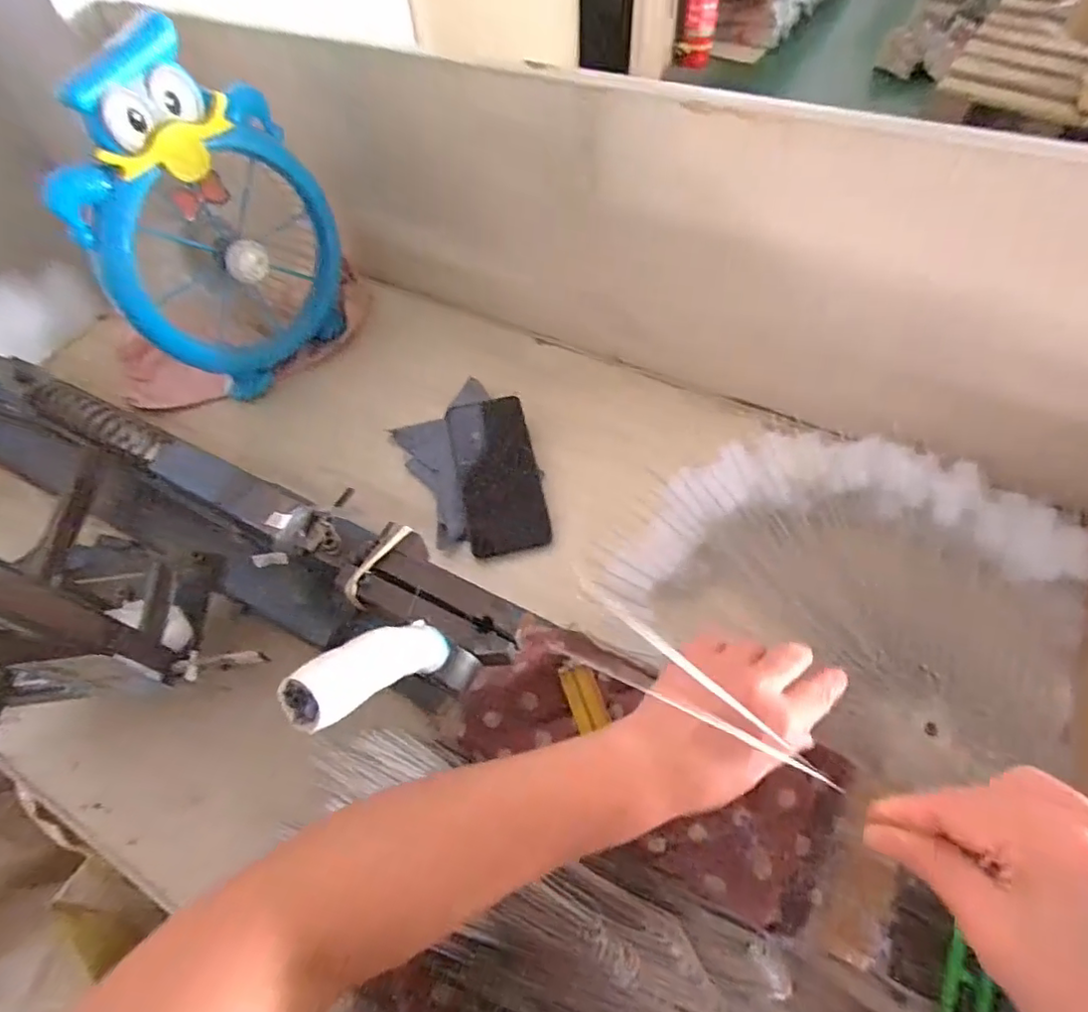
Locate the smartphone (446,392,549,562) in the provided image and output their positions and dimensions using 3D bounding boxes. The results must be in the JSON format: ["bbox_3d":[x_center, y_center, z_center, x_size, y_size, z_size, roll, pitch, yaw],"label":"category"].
[{"bbox_3d":[-0.044,-0.033,0.567,0.073,0.012,0.168,-11,64,-7],"label":"smartphone"}]

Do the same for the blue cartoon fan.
[{"bbox_3d":[-0.324,-0.268,0.582,0.106,0.298,0.220,39,69,24],"label":"blue cartoon fan"}]

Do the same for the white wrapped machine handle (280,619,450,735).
[{"bbox_3d":[-0.076,0.074,0.273,0.022,0.099,0.022,30,104,20],"label":"white wrapped machine handle"}]

